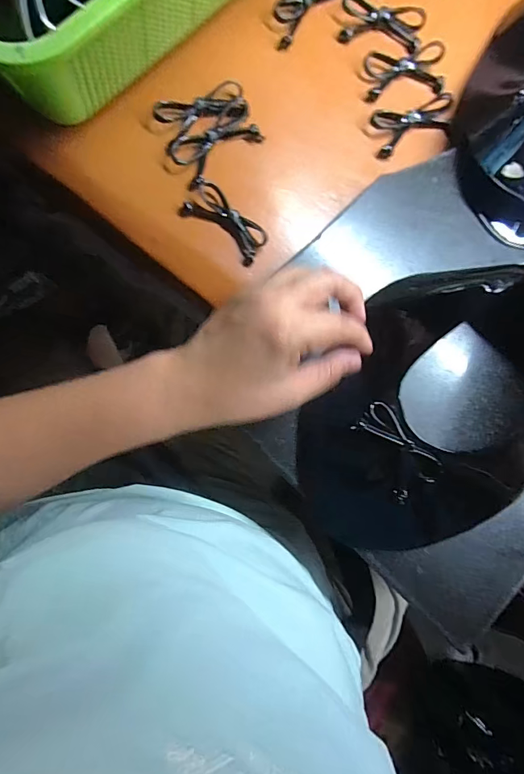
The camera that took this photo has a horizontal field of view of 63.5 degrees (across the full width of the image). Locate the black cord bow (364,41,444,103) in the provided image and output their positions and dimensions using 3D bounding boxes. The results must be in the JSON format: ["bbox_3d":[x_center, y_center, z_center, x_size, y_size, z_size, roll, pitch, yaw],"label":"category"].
[{"bbox_3d":[0.127,-0.282,0.378,0.070,0.017,0.040,-6,86,-7],"label":"black cord bow"}]

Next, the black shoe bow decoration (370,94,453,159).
[{"bbox_3d":[0.134,-0.231,0.375,0.072,0.015,0.036,-17,87,-8],"label":"black shoe bow decoration"}]

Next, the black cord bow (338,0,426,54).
[{"bbox_3d":[0.107,-0.323,0.380,0.073,0.016,0.035,10,84,-6],"label":"black cord bow"}]

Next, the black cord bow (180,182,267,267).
[{"bbox_3d":[-0.030,-0.135,0.351,0.071,0.010,0.034,43,82,-2],"label":"black cord bow"}]

